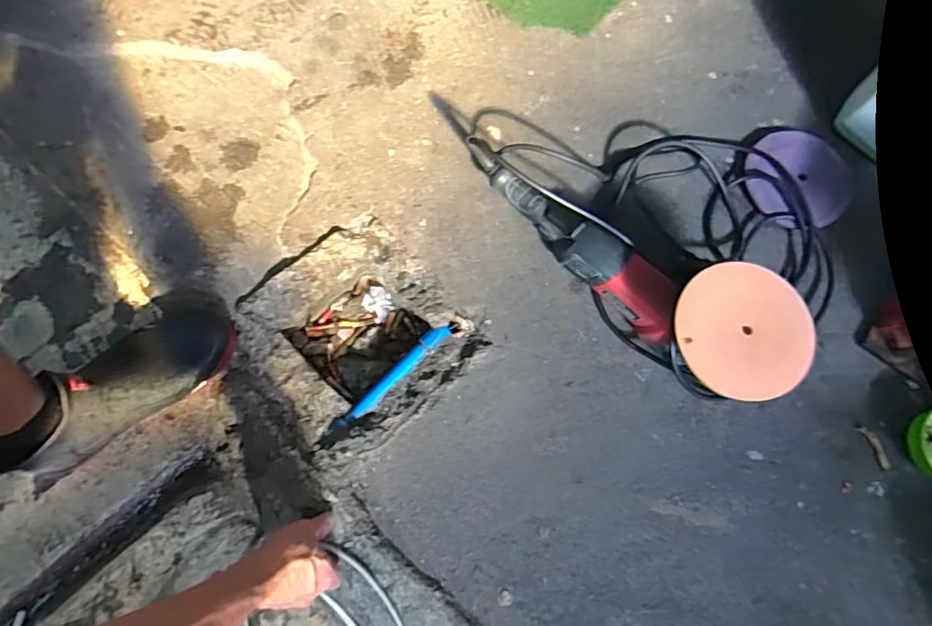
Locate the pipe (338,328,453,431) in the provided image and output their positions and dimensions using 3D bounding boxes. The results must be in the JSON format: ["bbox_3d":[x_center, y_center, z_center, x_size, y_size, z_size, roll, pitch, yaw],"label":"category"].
[{"bbox_3d":[-0.091,0.080,0.693,0.020,0.016,0.180,44,79,8],"label":"pipe"}]

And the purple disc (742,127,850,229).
[{"bbox_3d":[0.471,-0.196,0.772,0.148,0.027,0.143,0,76,-2],"label":"purple disc"}]

